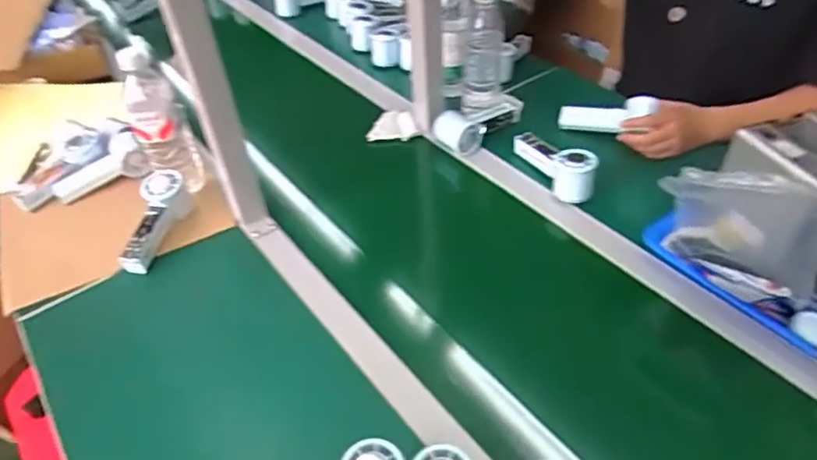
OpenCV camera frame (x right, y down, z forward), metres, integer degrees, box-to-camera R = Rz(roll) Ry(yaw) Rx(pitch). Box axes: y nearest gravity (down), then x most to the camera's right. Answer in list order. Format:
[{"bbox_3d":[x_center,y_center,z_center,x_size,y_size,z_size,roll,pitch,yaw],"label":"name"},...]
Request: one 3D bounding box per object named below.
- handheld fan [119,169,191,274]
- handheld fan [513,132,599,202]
[{"bbox_3d":[-0.339,-0.013,0.794,0.059,0.045,0.149,2,59,8],"label":"handheld fan"},{"bbox_3d":[0.207,-0.106,0.849,0.044,0.068,0.146,-19,45,-14],"label":"handheld fan"}]

